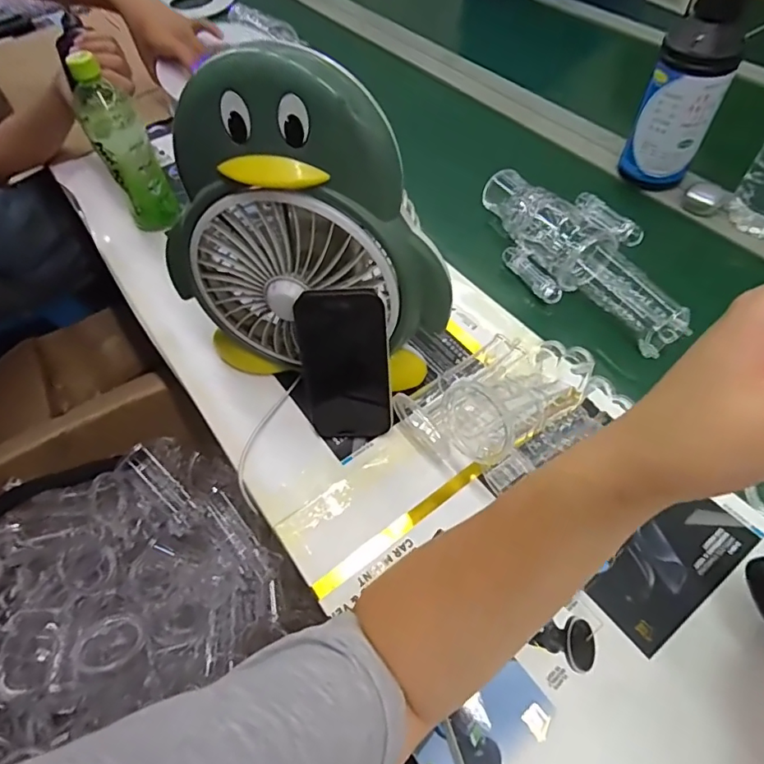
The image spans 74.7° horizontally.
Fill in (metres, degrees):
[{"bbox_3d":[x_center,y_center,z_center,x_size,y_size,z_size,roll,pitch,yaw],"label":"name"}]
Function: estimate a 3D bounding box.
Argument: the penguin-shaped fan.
[{"bbox_3d":[-0.072,-0.110,0.425,0.247,0.284,0.080,8,57,10],"label":"penguin-shaped fan"}]

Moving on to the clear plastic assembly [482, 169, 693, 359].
[{"bbox_3d":[0.226,-0.155,0.588,0.122,0.060,0.290,-30,59,-15],"label":"clear plastic assembly"}]

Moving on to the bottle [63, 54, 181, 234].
[{"bbox_3d":[-0.314,-0.286,0.616,0.060,0.198,0.056,-17,57,-8],"label":"bottle"}]

